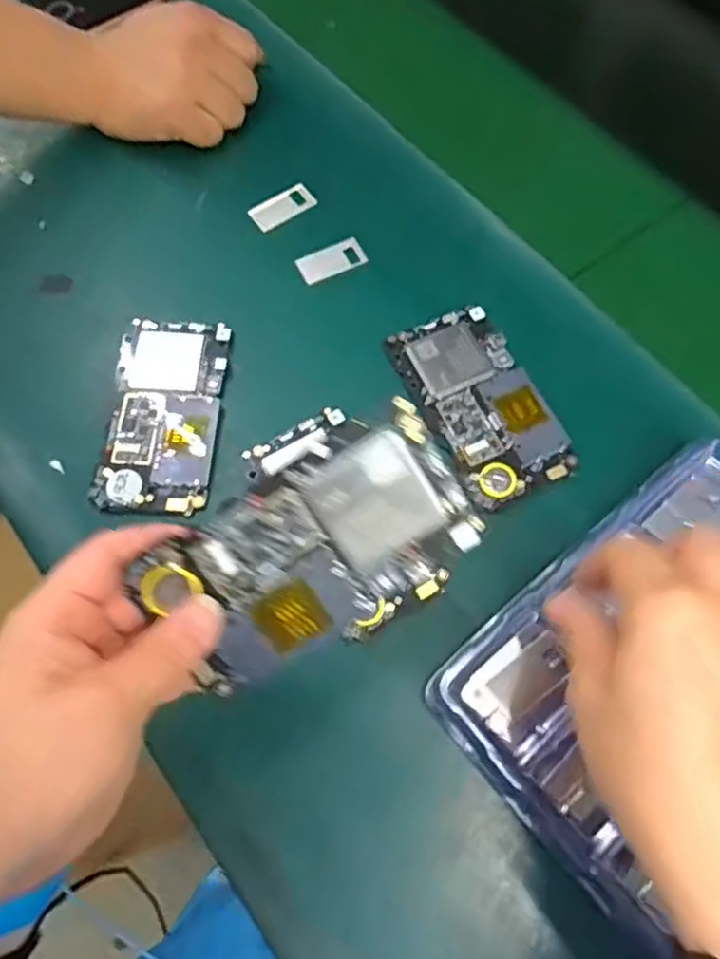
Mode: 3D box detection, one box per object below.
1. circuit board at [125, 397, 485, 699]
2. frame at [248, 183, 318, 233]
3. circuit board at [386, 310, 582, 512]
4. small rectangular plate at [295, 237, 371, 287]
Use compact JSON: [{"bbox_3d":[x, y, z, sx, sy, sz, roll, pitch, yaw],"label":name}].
[{"bbox_3d":[-0.017,0.029,0.265,0.121,0.005,0.063,-32,103,2],"label":"circuit board"},{"bbox_3d":[-0.052,-0.185,0.477,0.045,0.005,0.022,-37,71,-15],"label":"frame"},{"bbox_3d":[0.070,-0.047,0.408,0.066,0.008,0.121,-23,69,-10],"label":"circuit board"},{"bbox_3d":[-0.018,-0.143,0.457,0.043,0.005,0.022,-26,69,-11],"label":"small rectangular plate"}]

